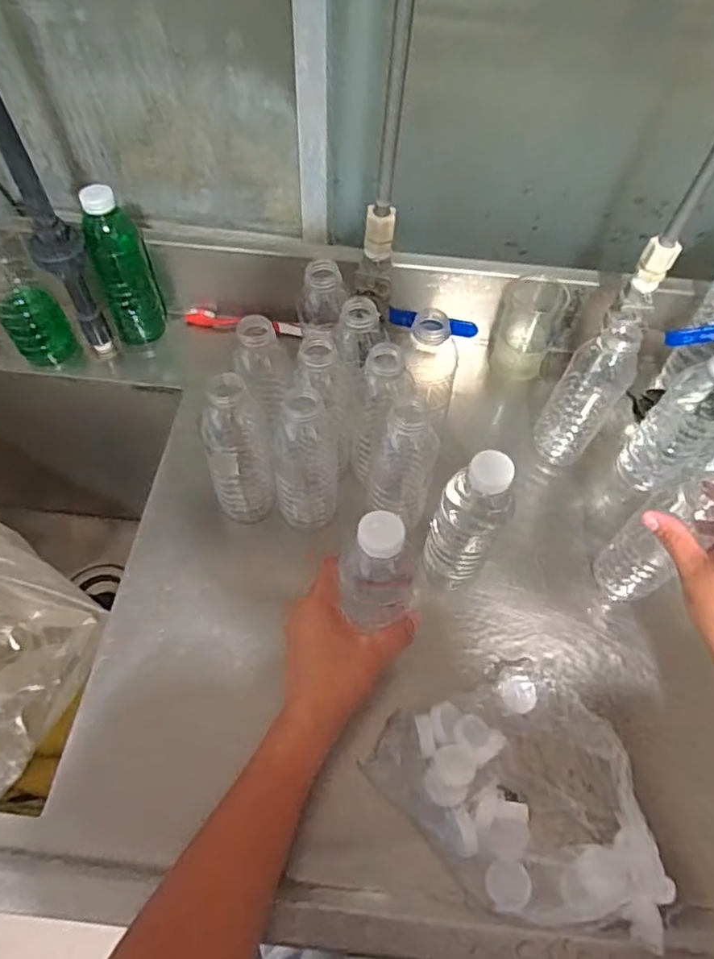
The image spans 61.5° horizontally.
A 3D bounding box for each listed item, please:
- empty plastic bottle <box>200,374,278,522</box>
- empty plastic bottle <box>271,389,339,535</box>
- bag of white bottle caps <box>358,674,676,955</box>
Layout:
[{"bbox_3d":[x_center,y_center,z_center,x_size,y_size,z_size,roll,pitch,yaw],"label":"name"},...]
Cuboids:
[{"bbox_3d":[-0.104,-0.027,0.539,0.053,0.175,0.052,-6,58,-7],"label":"empty plastic bottle"},{"bbox_3d":[-0.044,-0.024,0.541,0.054,0.173,0.066,2,58,-2],"label":"empty plastic bottle"},{"bbox_3d":[0.121,0.239,0.465,0.213,0.031,0.162,8,58,2],"label":"bag of white bottle caps"}]

